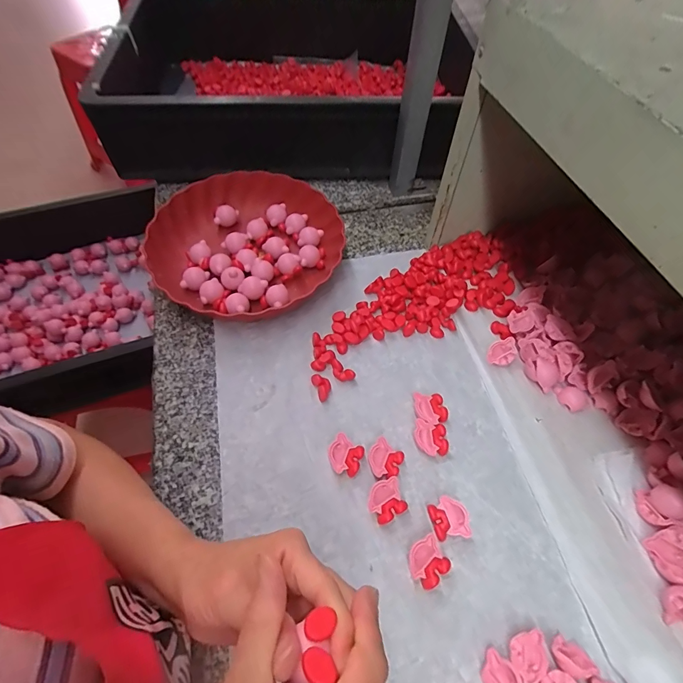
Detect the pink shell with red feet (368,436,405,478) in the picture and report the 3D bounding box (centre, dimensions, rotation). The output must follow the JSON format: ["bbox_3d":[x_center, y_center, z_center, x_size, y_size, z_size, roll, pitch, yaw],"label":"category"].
[{"bbox_3d":[0.043,0.119,0.384,0.033,0.014,0.033,1,58,-1],"label":"pink shell with red feet"}]

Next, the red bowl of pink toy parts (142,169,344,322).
[{"bbox_3d":[-0.124,-0.136,0.512,0.226,0.049,0.231,1,58,-1],"label":"red bowl of pink toy parts"}]

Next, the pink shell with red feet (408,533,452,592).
[{"bbox_3d":[0.075,0.195,0.339,0.033,0.016,0.034,-25,62,-17],"label":"pink shell with red feet"}]

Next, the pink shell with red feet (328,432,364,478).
[{"bbox_3d":[0.004,0.115,0.385,0.033,0.016,0.034,19,59,9],"label":"pink shell with red feet"}]

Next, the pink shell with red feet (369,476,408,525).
[{"bbox_3d":[0.042,0.151,0.365,0.034,0.015,0.033,-24,62,-16],"label":"pink shell with red feet"}]

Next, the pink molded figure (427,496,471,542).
[{"bbox_3d":[0.099,0.165,0.359,0.033,0.016,0.035,-6,59,-6],"label":"pink molded figure"}]

